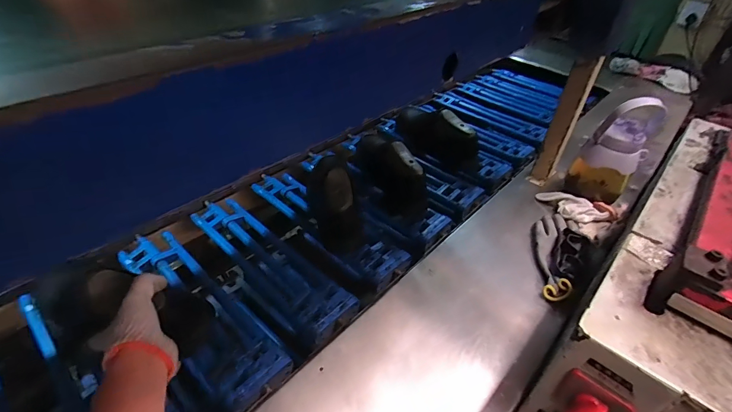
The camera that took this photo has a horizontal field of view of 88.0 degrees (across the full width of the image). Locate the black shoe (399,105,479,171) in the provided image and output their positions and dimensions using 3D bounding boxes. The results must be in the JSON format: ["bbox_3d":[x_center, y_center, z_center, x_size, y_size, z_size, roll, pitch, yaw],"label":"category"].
[{"bbox_3d":[0.189,-0.195,1.001,0.106,0.116,0.264,-14,44,-20],"label":"black shoe"}]

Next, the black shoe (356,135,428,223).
[{"bbox_3d":[0.060,-0.100,0.861,0.107,0.106,0.277,-7,42,-13],"label":"black shoe"}]

